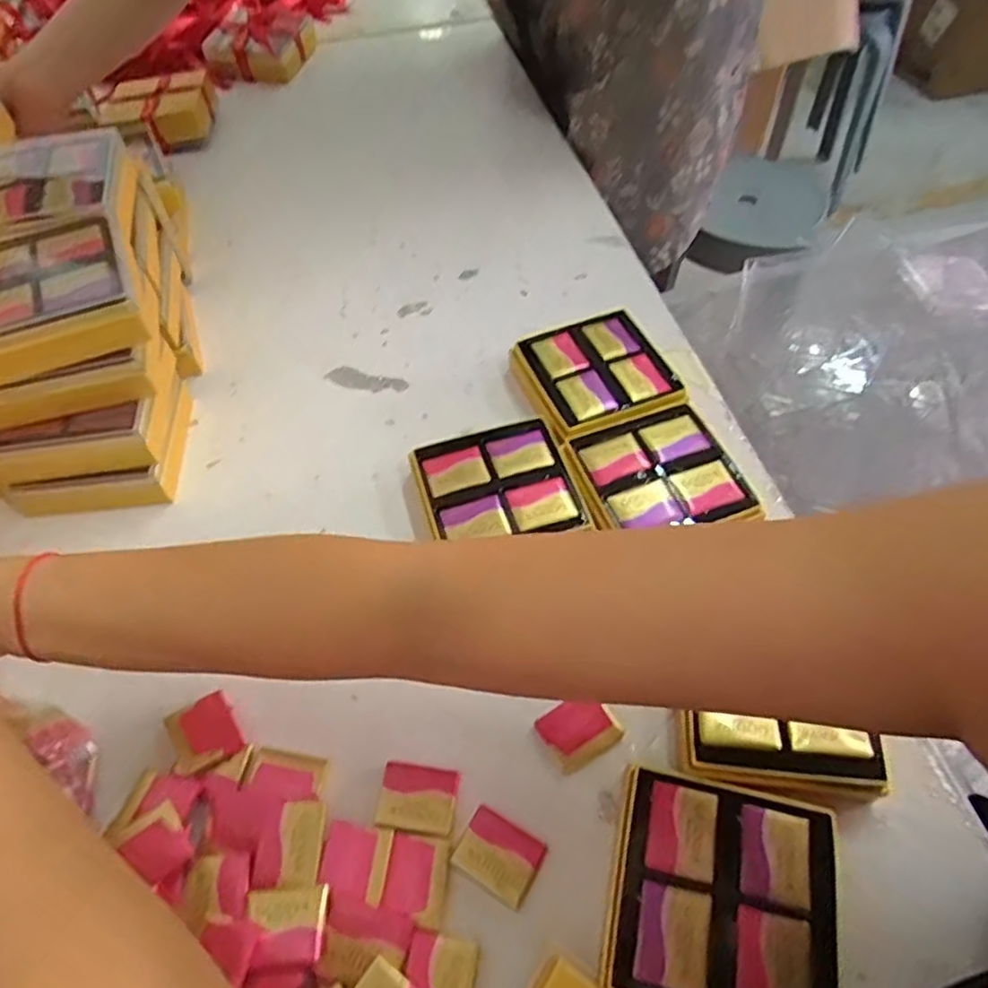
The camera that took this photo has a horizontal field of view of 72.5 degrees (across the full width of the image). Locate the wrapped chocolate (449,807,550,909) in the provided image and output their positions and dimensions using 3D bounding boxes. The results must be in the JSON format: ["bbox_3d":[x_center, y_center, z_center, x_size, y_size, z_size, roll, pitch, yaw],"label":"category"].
[{"bbox_3d":[0.003,0.180,0.338,0.039,0.010,0.032,25,59,18],"label":"wrapped chocolate"}]

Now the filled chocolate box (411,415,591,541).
[{"bbox_3d":[0.001,-0.001,0.441,0.094,0.034,0.088,-14,56,-8],"label":"filled chocolate box"}]

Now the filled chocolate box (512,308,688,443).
[{"bbox_3d":[0.074,-0.082,0.493,0.098,0.036,0.102,-21,57,-12],"label":"filled chocolate box"}]

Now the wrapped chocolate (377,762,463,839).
[{"bbox_3d":[-0.040,0.158,0.351,0.039,0.004,0.032,7,56,7],"label":"wrapped chocolate"}]

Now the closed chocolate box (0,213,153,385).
[{"bbox_3d":[-0.275,-0.126,0.410,0.110,0.037,0.118,-23,58,-14],"label":"closed chocolate box"}]

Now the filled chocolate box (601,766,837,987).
[{"bbox_3d":[0.103,0.188,0.313,0.096,0.032,0.095,10,56,8],"label":"filled chocolate box"}]

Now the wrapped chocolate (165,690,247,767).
[{"bbox_3d":[-0.155,0.128,0.365,0.030,0.004,0.036,-34,61,-20],"label":"wrapped chocolate"}]

